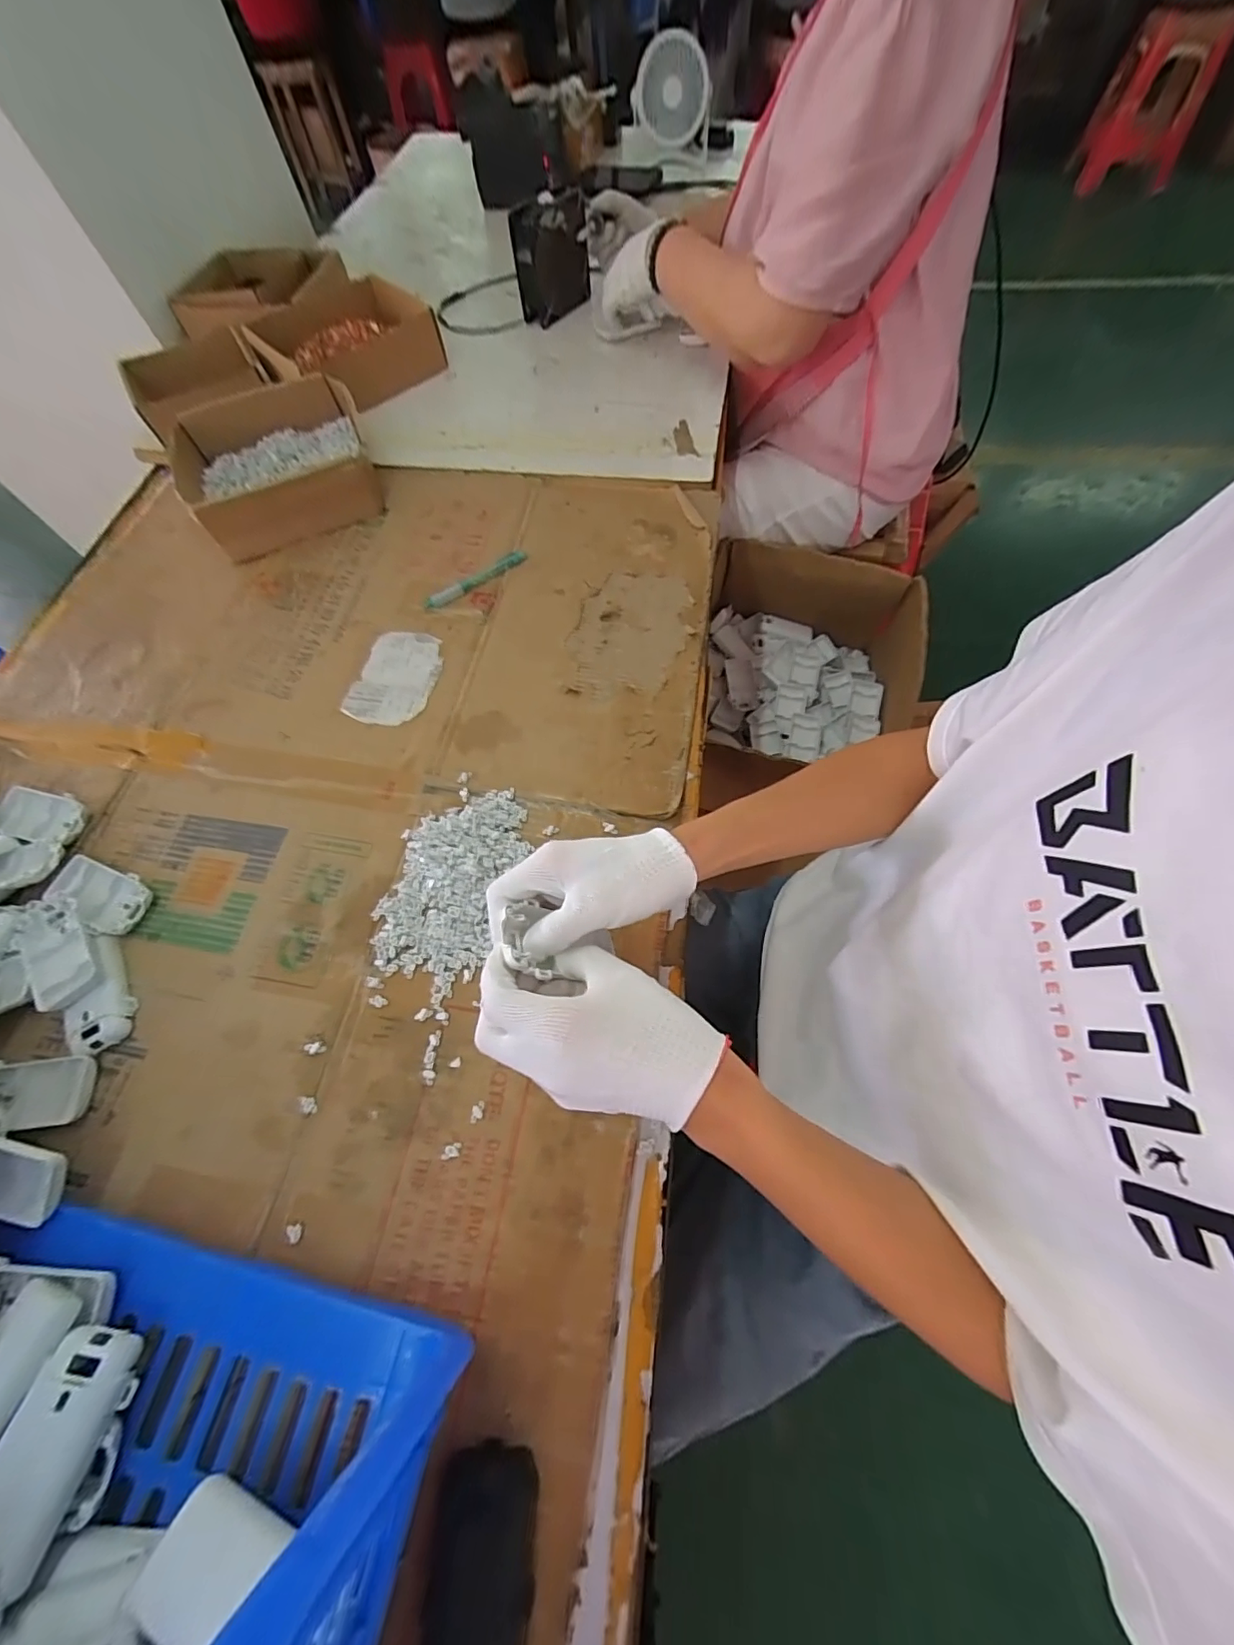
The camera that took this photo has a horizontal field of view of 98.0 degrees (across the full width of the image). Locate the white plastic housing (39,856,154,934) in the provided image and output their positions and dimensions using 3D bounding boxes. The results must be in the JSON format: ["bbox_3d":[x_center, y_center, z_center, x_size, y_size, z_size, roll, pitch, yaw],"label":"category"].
[{"bbox_3d":[-0.445,0.062,0.460,0.087,0.012,0.049,16,68,9],"label":"white plastic housing"}]

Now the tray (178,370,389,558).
[{"bbox_3d":[-0.416,-0.436,0.659,0.218,0.064,0.201,-22,67,-7],"label":"tray"}]

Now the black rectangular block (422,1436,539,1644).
[{"bbox_3d":[-0.072,0.410,0.281,0.051,0.029,0.111,-1,66,2],"label":"black rectangular block"}]

